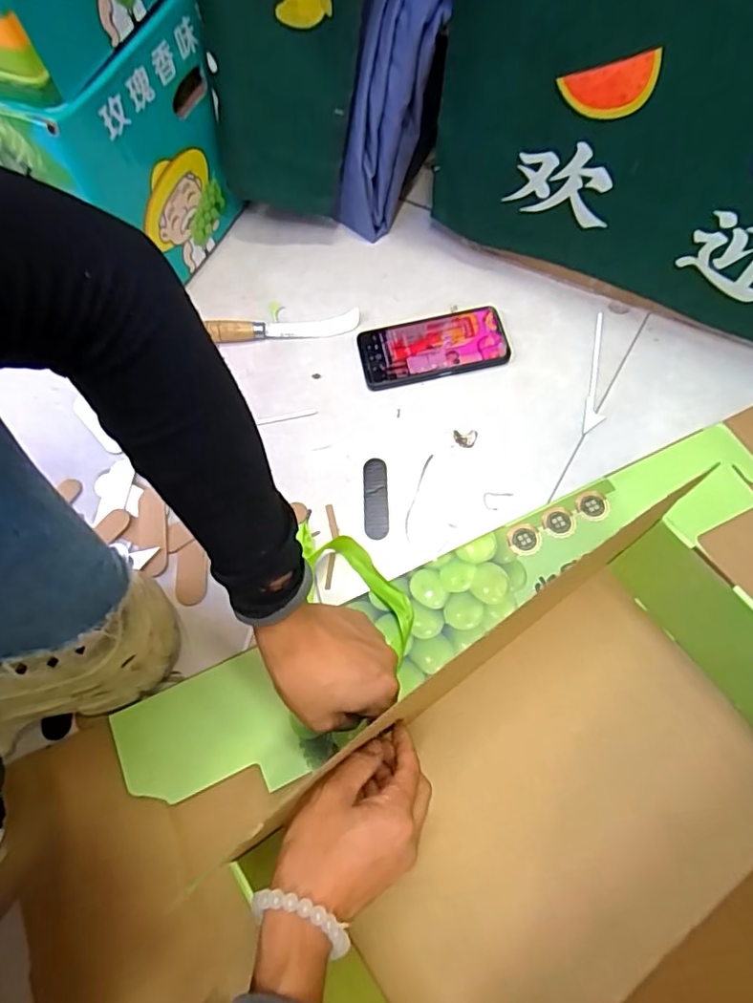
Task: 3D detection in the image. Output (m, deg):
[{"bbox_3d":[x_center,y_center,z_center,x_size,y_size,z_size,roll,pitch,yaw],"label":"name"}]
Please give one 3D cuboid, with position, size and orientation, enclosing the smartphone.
[{"bbox_3d":[0.065,-0.176,0.644,0.165,0.013,0.082,-10,67,-1],"label":"smartphone"}]

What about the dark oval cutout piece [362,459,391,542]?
[{"bbox_3d":[-0.001,-0.004,0.584,0.025,0.004,0.091,-4,62,4],"label":"dark oval cutout piece"}]

